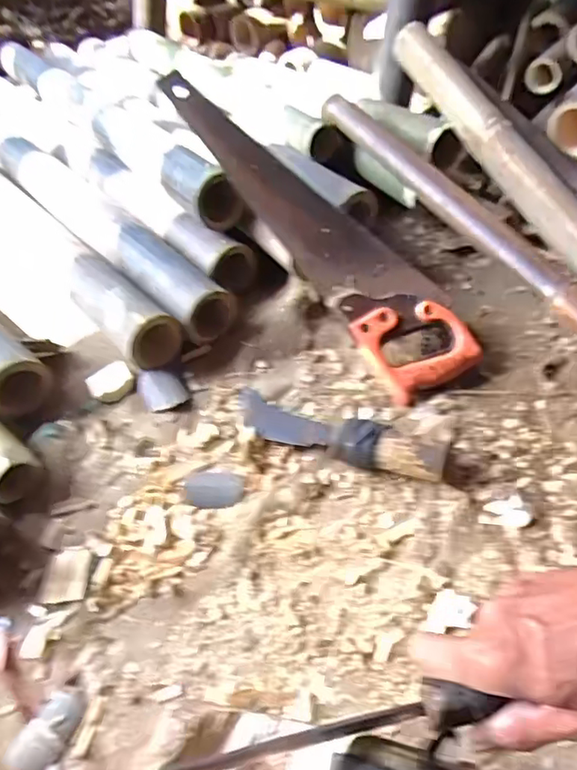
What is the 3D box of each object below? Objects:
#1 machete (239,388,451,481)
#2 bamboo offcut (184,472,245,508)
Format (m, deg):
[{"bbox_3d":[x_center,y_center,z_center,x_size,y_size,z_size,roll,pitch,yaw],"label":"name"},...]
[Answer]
[{"bbox_3d":[0.043,0.047,0.626,0.237,0.037,0.058,20,53,20],"label":"machete"},{"bbox_3d":[-0.076,0.103,0.611,0.061,0.008,0.043,-2,49,3],"label":"bamboo offcut"}]

